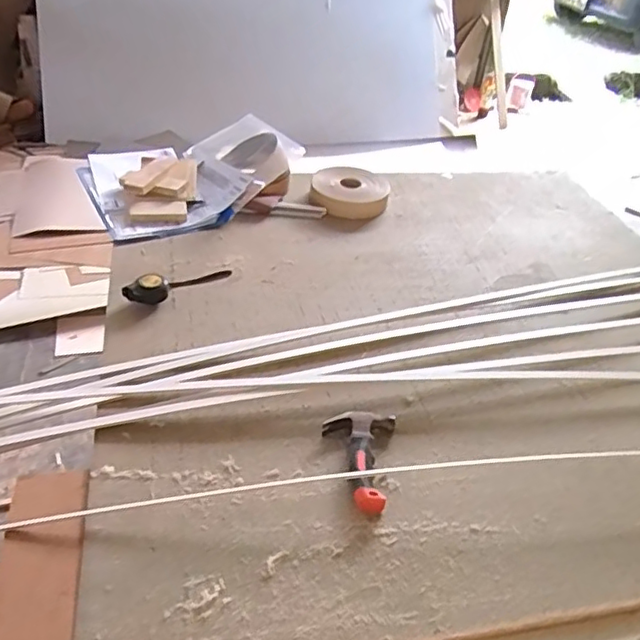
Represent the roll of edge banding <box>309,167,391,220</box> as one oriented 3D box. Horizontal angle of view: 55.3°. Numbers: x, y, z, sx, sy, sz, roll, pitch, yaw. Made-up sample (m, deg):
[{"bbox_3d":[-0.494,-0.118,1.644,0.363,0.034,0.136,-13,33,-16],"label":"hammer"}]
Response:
[{"bbox_3d":[0.075,-0.315,1.470,0.181,0.047,0.197,4,37,-3],"label":"roll of edge banding"}]

